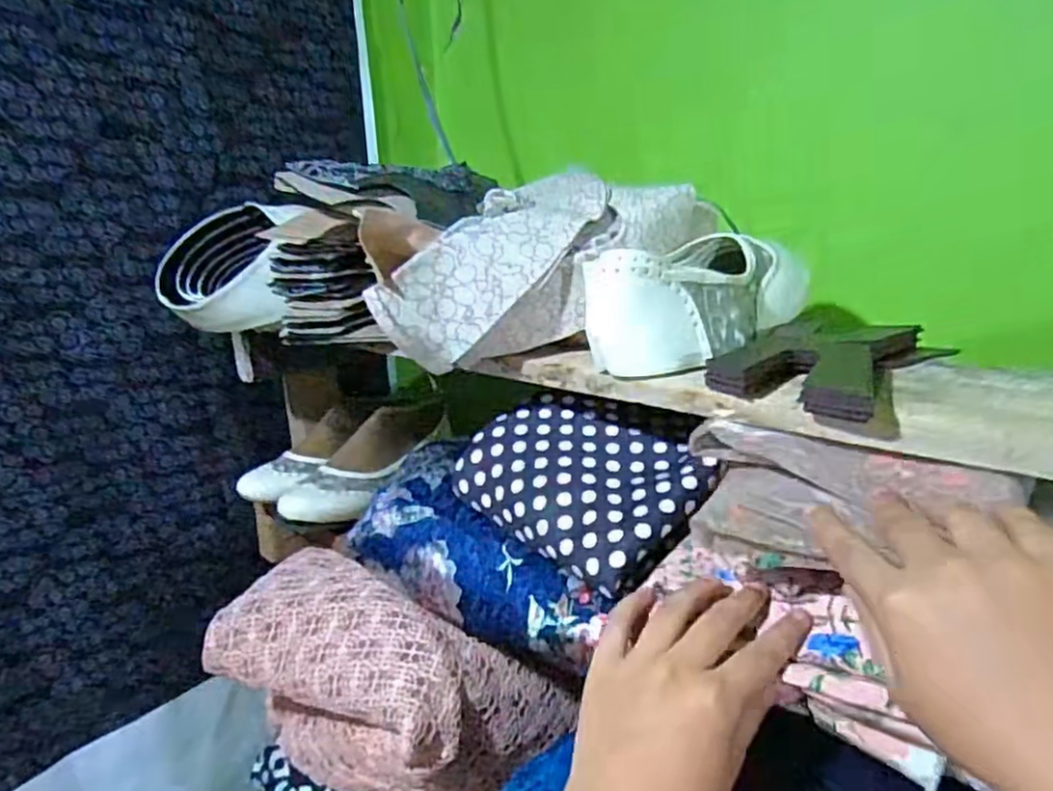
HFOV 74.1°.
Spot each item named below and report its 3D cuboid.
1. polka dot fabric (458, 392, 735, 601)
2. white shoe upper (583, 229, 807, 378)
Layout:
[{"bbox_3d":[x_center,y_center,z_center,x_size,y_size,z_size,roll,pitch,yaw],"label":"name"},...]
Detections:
[{"bbox_3d":[0.046,0.056,0.508,0.123,0.074,0.171,-15,20,-40],"label":"polka dot fabric"},{"bbox_3d":[0.132,-0.071,0.513,0.080,0.076,0.221,10,19,37],"label":"white shoe upper"}]

